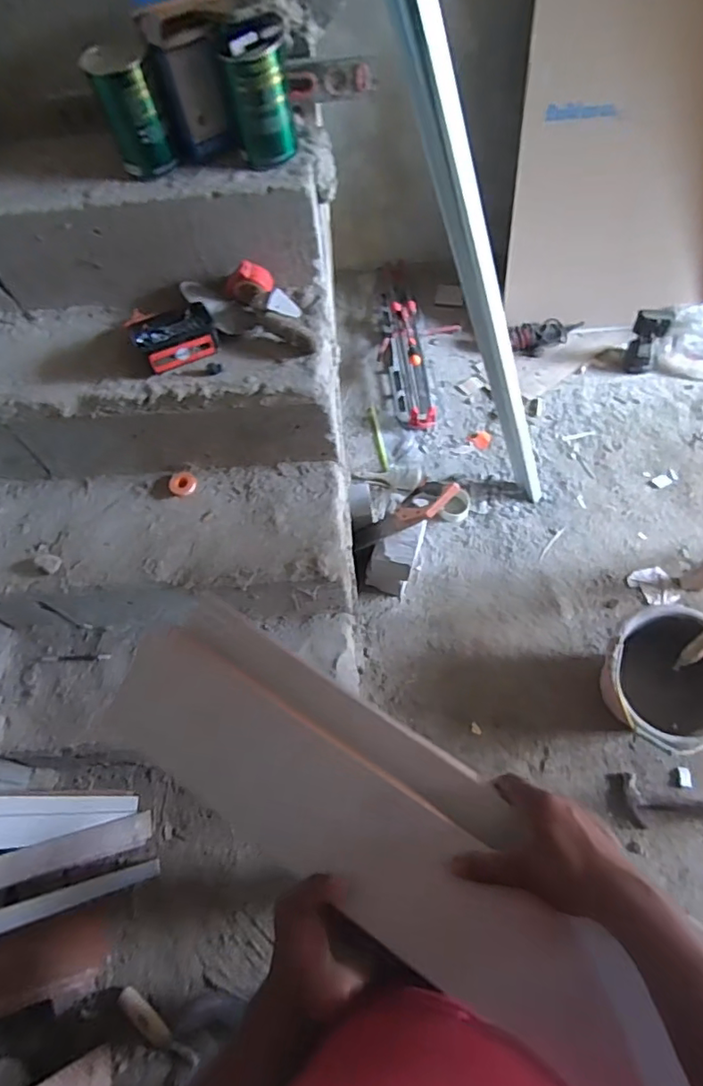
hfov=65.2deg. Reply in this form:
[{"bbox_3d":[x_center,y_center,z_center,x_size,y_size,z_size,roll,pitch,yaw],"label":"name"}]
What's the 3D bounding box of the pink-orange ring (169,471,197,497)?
[{"bbox_3d":[-0.358,-0.124,1.168,0.052,0.024,0.054,-1,61,3],"label":"pink-orange ring"}]

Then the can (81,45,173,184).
[{"bbox_3d":[-0.358,-0.693,0.891,0.080,0.151,0.083,-1,61,3],"label":"can"}]

